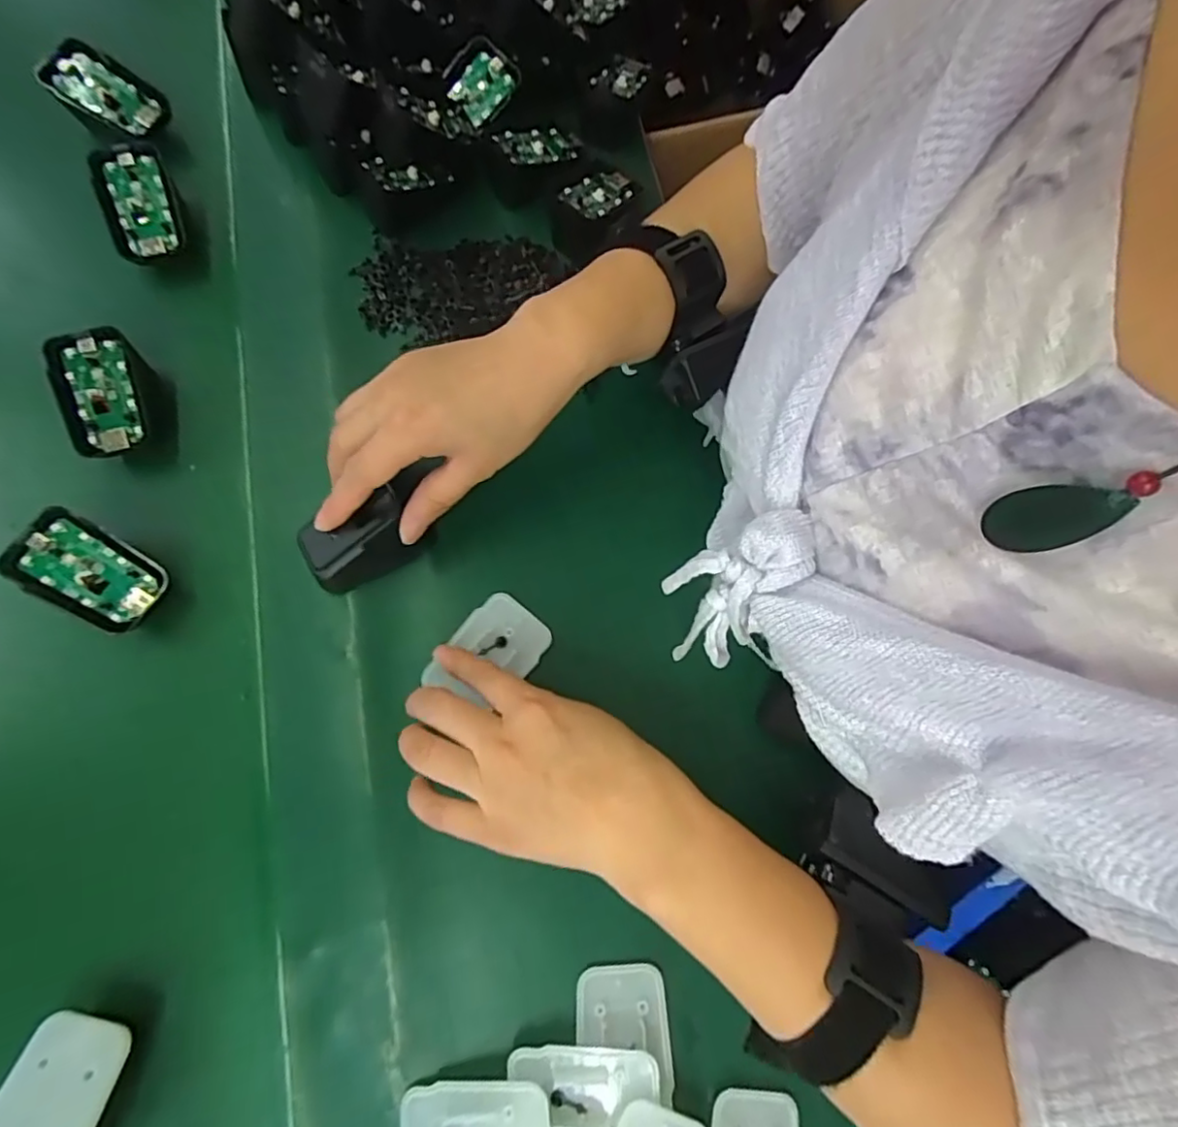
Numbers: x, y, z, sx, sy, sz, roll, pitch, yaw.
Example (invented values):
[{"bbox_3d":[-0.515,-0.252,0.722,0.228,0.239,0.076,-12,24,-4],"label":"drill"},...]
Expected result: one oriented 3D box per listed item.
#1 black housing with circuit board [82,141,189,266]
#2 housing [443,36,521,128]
[{"bbox_3d":[-0.291,-0.233,0.390,0.043,0.011,0.073,-19,97,-15],"label":"black housing with circuit board"},{"bbox_3d":[-0.076,-0.341,0.424,0.049,0.008,0.043,-43,101,7],"label":"housing"}]

